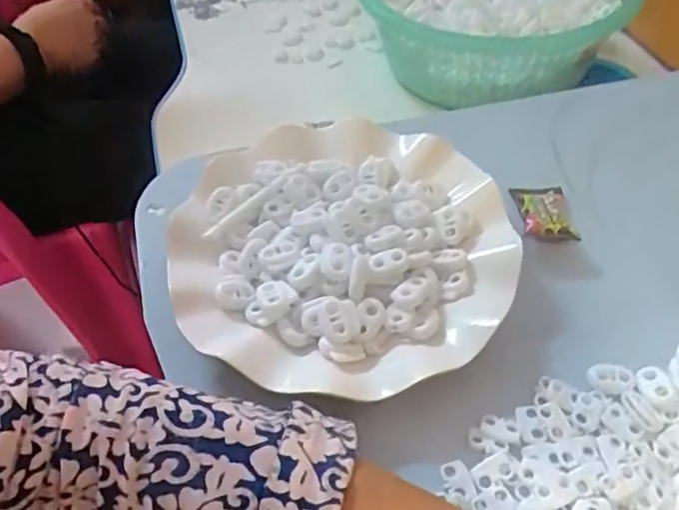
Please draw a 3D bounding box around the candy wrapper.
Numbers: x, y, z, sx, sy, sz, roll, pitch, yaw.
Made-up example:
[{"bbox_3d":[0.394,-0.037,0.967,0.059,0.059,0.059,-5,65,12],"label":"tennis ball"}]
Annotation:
[{"bbox_3d":[0.122,-0.028,0.370,0.031,0.009,0.048,0,47,3],"label":"candy wrapper"}]

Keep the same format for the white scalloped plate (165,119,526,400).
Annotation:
[{"bbox_3d":[0.005,-0.010,0.338,0.174,0.019,0.180,1,47,4],"label":"white scalloped plate"}]

